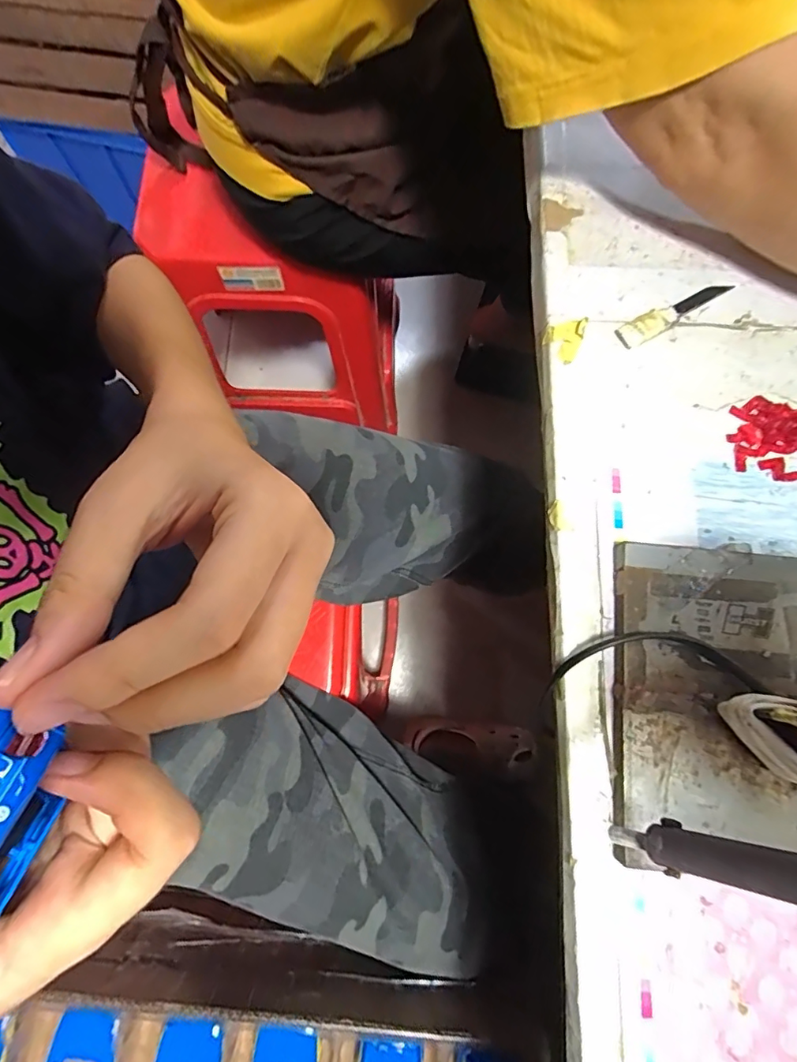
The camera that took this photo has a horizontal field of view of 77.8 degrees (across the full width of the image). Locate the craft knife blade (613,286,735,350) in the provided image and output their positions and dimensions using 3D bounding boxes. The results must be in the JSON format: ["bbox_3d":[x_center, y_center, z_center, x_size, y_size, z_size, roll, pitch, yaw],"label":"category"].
[{"bbox_3d":[0.163,-0.128,0.291,0.075,0.005,0.014,-26,78,-7],"label":"craft knife blade"}]

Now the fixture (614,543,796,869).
[{"bbox_3d":[0.154,0.080,0.237,0.095,0.010,0.139,6,76,0],"label":"fixture"}]

